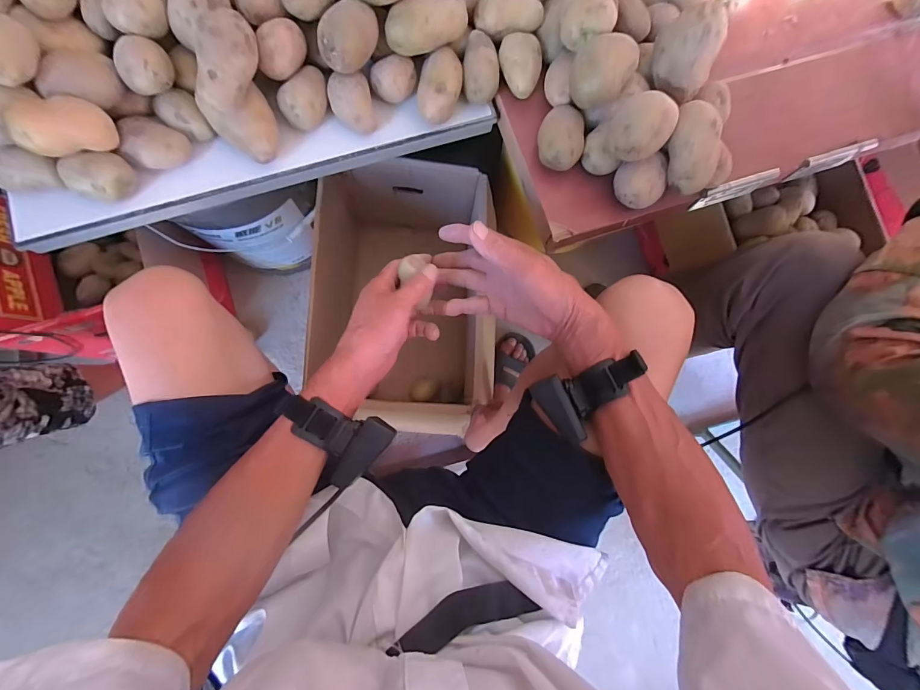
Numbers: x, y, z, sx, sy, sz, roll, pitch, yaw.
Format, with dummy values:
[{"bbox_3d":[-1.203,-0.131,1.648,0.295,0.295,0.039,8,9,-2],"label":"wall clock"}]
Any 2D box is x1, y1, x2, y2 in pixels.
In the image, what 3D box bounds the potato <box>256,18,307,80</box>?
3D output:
[{"bbox_3d":[-0.195,-0.323,0.434,0.052,0.051,0.037,-16,84,-6],"label":"potato"}]

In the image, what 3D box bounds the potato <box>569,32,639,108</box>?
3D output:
[{"bbox_3d":[0.153,-0.296,0.424,0.063,0.058,0.063,1,83,-4],"label":"potato"}]

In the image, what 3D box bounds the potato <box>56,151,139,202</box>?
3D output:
[{"bbox_3d":[-0.403,-0.190,0.438,0.051,0.035,0.054,1,83,-4],"label":"potato"}]

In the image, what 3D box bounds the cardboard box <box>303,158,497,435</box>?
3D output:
[{"bbox_3d":[-0.090,-0.072,0.732,0.306,0.237,0.453,2,83,-4],"label":"cardboard box"}]

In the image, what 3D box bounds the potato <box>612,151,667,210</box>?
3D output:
[{"bbox_3d":[0.209,-0.185,0.462,0.051,0.052,0.051,-4,83,-5],"label":"potato"}]

